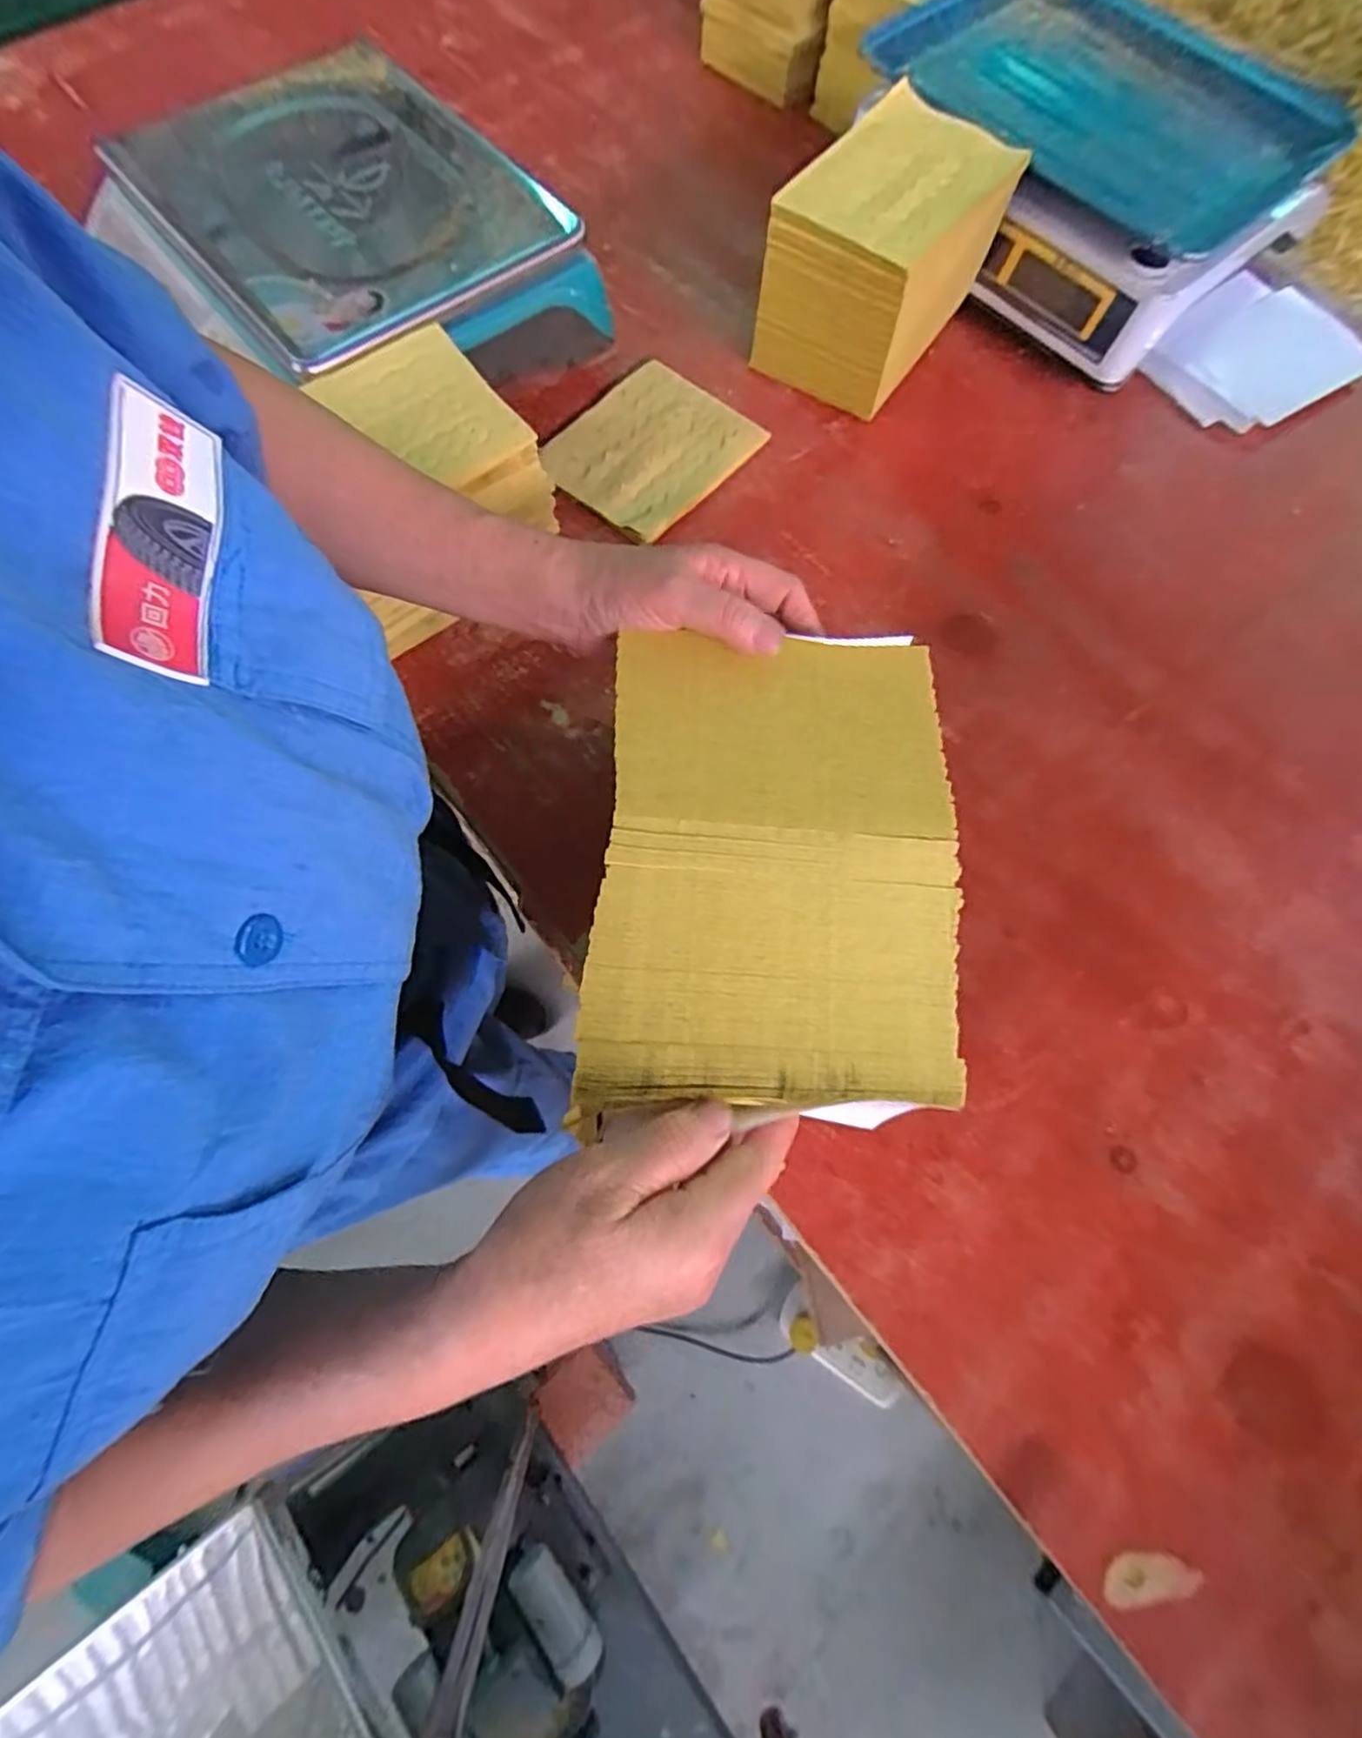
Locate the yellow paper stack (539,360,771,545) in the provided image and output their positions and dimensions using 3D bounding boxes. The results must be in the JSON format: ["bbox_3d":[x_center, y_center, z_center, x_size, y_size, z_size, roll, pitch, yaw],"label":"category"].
[{"bbox_3d":[-0.023,-0.333,0.547,0.124,0.008,0.154,41,74,11],"label":"yellow paper stack"}]

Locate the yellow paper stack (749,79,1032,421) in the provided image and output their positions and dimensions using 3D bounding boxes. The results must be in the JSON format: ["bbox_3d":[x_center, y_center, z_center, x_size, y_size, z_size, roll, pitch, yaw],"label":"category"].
[{"bbox_3d":[0.156,-0.474,0.547,0.120,0.122,0.165,37,74,10],"label":"yellow paper stack"}]

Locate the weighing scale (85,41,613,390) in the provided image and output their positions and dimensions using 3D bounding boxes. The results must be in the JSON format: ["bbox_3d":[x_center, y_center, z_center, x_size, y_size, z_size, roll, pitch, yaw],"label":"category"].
[{"bbox_3d":[-0.231,-0.458,0.527,0.227,0.111,0.276,-40,77,-14],"label":"weighing scale"}]

